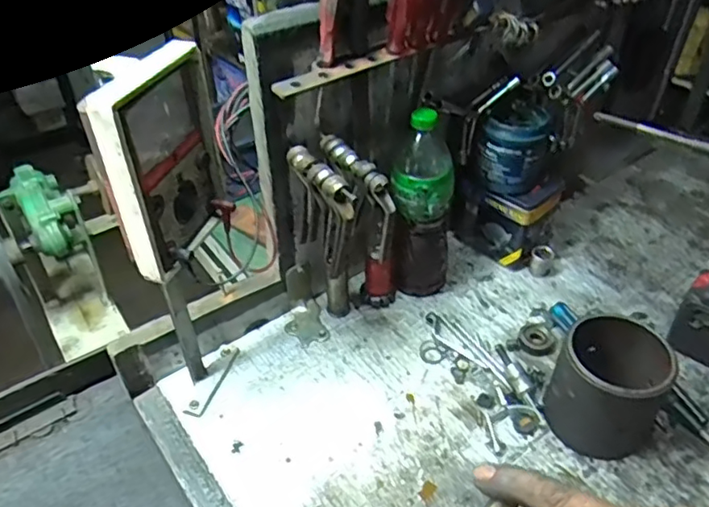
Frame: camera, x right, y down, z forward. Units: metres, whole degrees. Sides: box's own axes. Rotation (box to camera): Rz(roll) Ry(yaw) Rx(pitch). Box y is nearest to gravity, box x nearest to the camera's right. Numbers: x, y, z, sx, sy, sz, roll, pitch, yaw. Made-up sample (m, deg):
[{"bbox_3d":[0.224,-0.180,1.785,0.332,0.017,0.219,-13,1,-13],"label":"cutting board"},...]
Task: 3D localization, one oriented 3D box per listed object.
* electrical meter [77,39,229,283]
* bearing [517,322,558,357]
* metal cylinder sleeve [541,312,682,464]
[{"bbox_3d":[-0.162,-0.081,0.513,0.029,0.185,0.133,12,42,14],"label":"electrical meter"},{"bbox_3d":[0.242,0.111,0.778,0.046,0.015,0.053,15,43,18],"label":"bearing"},{"bbox_3d":[0.279,0.150,0.651,0.107,0.123,0.099,0,40,0],"label":"metal cylinder sleeve"}]

